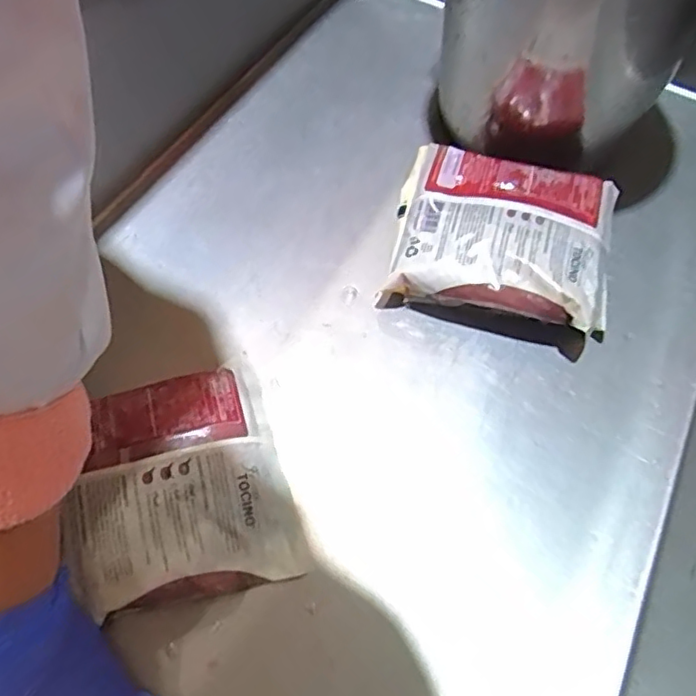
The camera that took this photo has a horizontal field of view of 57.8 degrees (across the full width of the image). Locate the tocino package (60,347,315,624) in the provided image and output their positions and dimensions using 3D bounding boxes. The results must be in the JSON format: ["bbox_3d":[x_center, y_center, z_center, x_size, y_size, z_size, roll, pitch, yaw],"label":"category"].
[{"bbox_3d":[-0.100,0.081,0.385,0.126,0.032,0.133,-11,60,-10],"label":"tocino package"}]

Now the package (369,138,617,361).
[{"bbox_3d":[0.119,-0.083,0.483,0.162,0.055,0.138,15,59,6],"label":"package"}]

